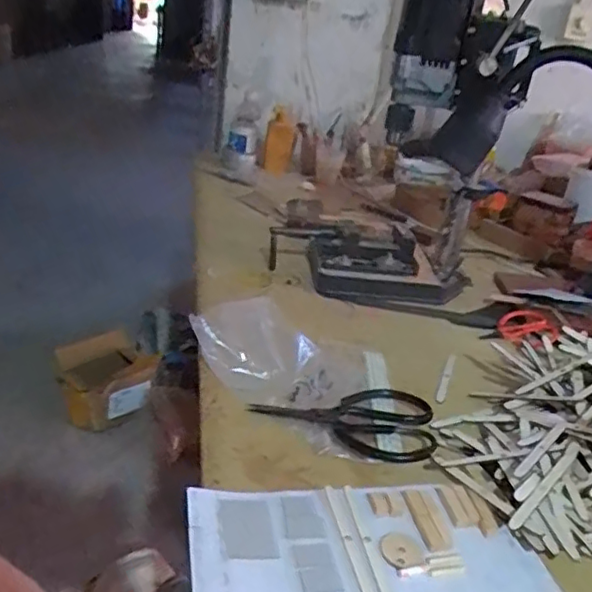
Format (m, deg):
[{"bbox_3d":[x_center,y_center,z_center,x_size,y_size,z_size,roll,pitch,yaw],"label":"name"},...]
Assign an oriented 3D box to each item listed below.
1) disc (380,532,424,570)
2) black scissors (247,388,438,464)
[{"bbox_3d":[0.082,0.199,0.481,0.030,0.004,0.034,-2,24,-20],"label":"disc"},{"bbox_3d":[0.048,0.120,0.631,0.183,0.017,0.099,10,25,6],"label":"black scissors"}]

